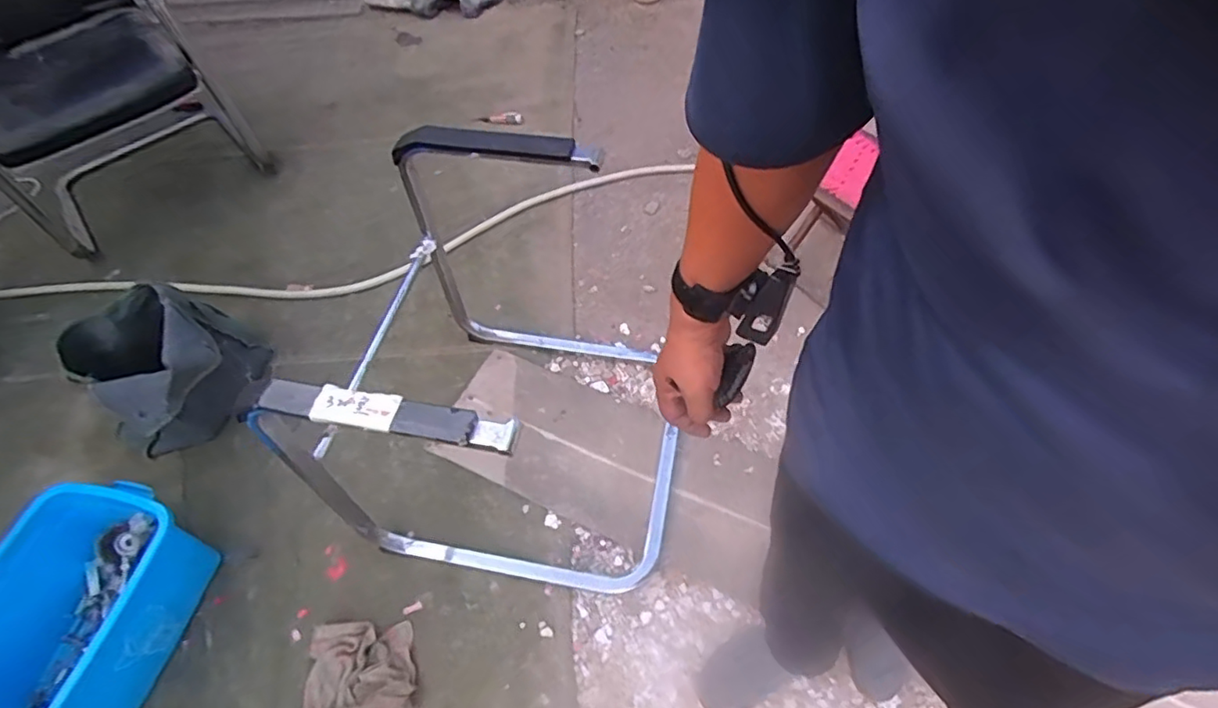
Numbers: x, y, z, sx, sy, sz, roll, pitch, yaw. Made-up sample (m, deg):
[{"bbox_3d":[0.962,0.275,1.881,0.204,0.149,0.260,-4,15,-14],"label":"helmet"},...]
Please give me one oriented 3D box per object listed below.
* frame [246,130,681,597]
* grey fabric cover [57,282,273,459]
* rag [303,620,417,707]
[{"bbox_3d":[-0.201,0.015,1.060,0.658,0.605,0.576,9,55,9],"label":"frame"},{"bbox_3d":[-0.976,0.029,1.339,0.301,0.266,0.338,34,62,24],"label":"grey fabric cover"},{"bbox_3d":[-0.436,0.563,1.050,0.184,0.038,0.173,-8,54,-3],"label":"rag"}]

